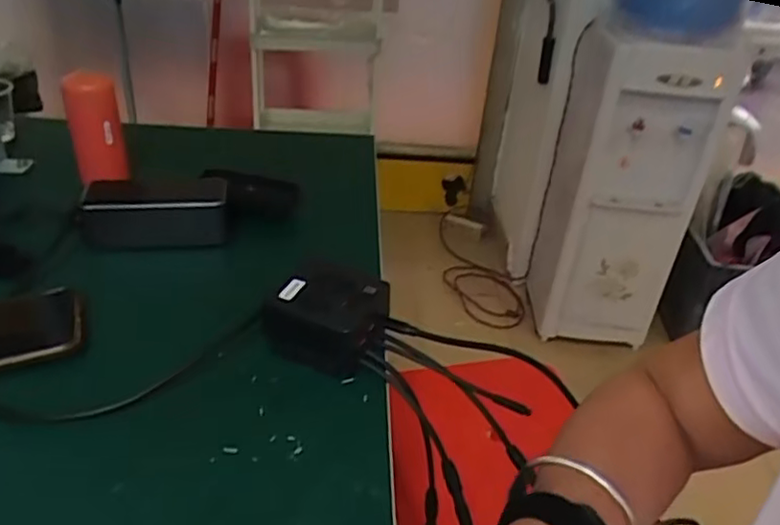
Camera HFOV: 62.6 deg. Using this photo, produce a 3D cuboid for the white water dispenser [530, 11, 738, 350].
[{"bbox_3d":[0.585,-0.185,1.671,0.279,0.790,0.350,6,32,0],"label":"white water dispenser"}]

